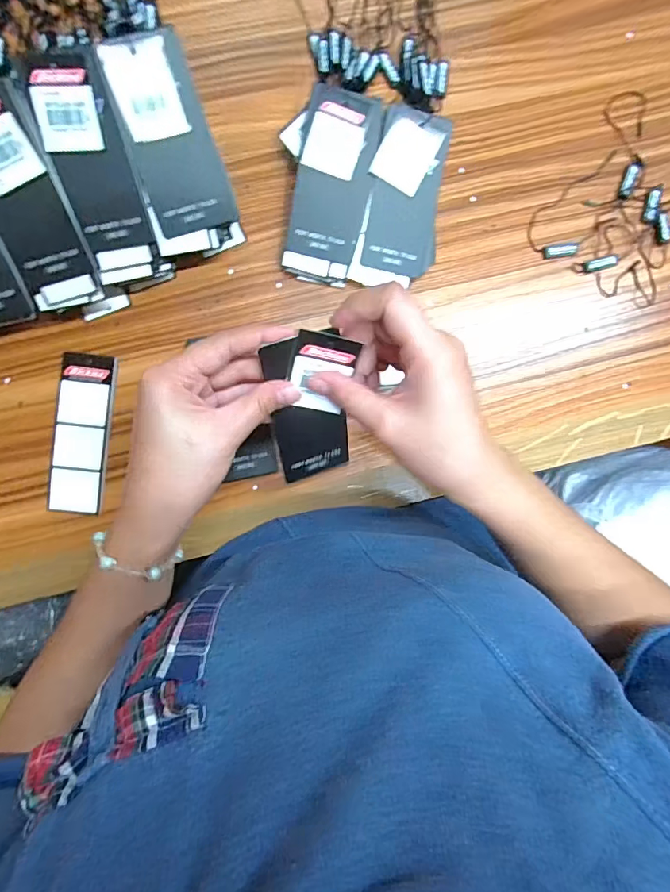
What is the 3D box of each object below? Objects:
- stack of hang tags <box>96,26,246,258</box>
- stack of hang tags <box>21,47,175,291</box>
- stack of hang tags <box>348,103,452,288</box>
[{"bbox_3d":[-0.107,-0.196,0.305,0.058,0.030,0.123,-16,121,-4],"label":"stack of hang tags"},{"bbox_3d":[-0.154,-0.175,0.300,0.048,0.026,0.135,-14,120,-4],"label":"stack of hang tags"},{"bbox_3d":[0.053,-0.182,0.339,0.059,0.017,0.119,11,105,-5],"label":"stack of hang tags"}]

